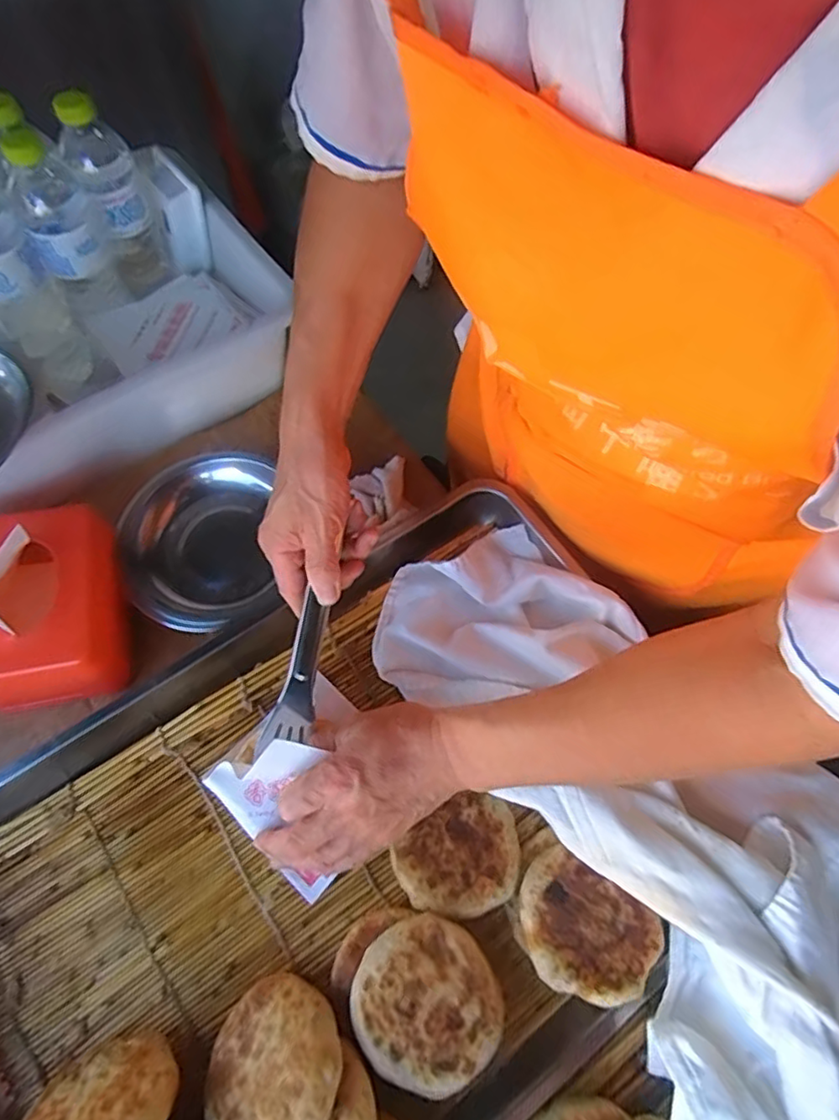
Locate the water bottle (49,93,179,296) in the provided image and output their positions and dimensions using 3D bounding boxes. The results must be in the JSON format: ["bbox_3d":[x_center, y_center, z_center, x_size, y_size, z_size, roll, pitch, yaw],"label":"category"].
[{"bbox_3d":[-0.285,-0.342,0.566,0.065,0.151,0.052,-23,68,-13],"label":"water bottle"}]

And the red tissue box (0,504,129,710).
[{"bbox_3d":[-0.313,0.034,0.494,0.117,0.075,0.166,-9,66,-7],"label":"red tissue box"}]

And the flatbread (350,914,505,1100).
[{"bbox_3d":[0.005,0.296,0.403,0.091,0.027,0.094,1,65,-2],"label":"flatbread"}]

